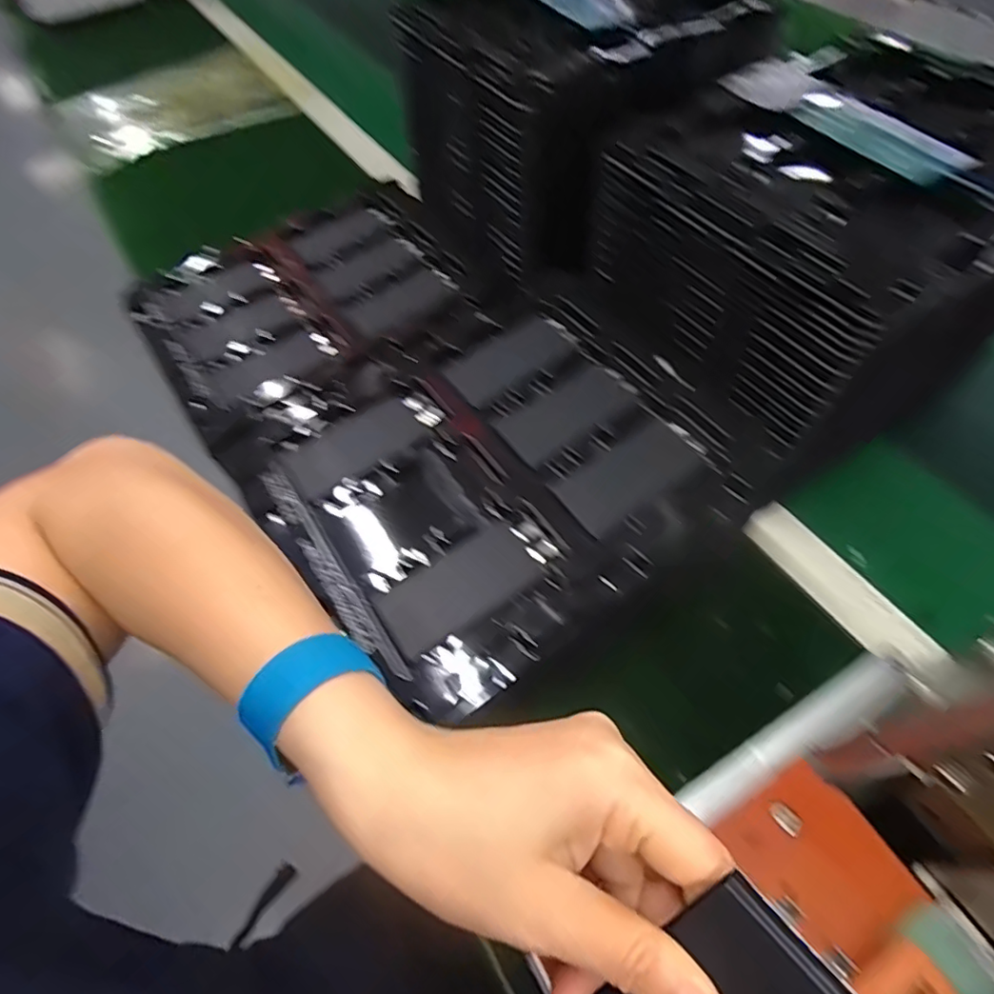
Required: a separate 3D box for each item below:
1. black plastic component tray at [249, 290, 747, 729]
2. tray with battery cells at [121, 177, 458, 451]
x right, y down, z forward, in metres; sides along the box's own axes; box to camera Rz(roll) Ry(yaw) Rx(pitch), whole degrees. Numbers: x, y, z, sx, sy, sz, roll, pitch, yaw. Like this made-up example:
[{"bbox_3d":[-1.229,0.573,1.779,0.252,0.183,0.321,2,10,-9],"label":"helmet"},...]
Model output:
[{"bbox_3d":[0.007,-0.010,0.354,0.235,0.038,0.210,-33,62,-15],"label":"black plastic component tray"},{"bbox_3d":[-0.164,-0.177,0.495,0.258,0.027,0.229,-33,62,-15],"label":"tray with battery cells"}]

